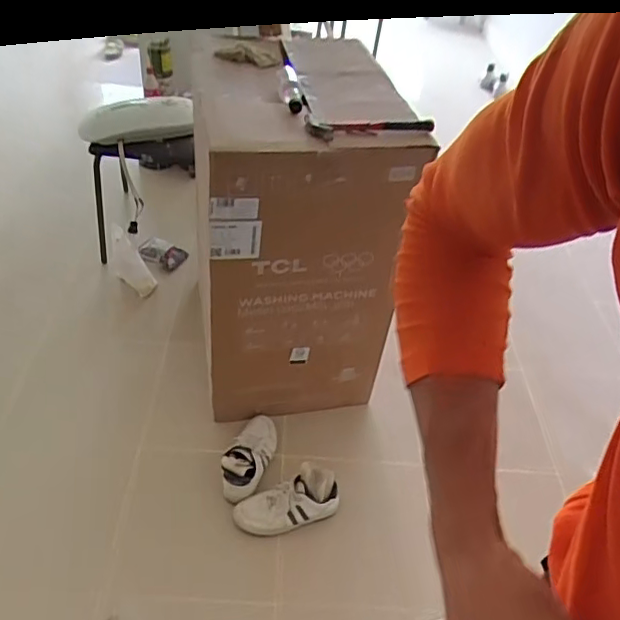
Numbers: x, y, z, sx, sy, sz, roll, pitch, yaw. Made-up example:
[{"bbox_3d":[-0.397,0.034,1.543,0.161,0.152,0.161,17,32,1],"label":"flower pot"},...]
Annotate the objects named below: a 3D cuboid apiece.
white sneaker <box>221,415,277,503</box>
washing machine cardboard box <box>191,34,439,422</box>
[{"bbox_3d":[-0.170,0.416,1.722,0.119,0.101,0.309,14,28,8],"label":"white sneaker"},{"bbox_3d":[-0.057,-0.199,1.755,0.522,0.946,0.603,-4,46,-13],"label":"washing machine cardboard box"}]

